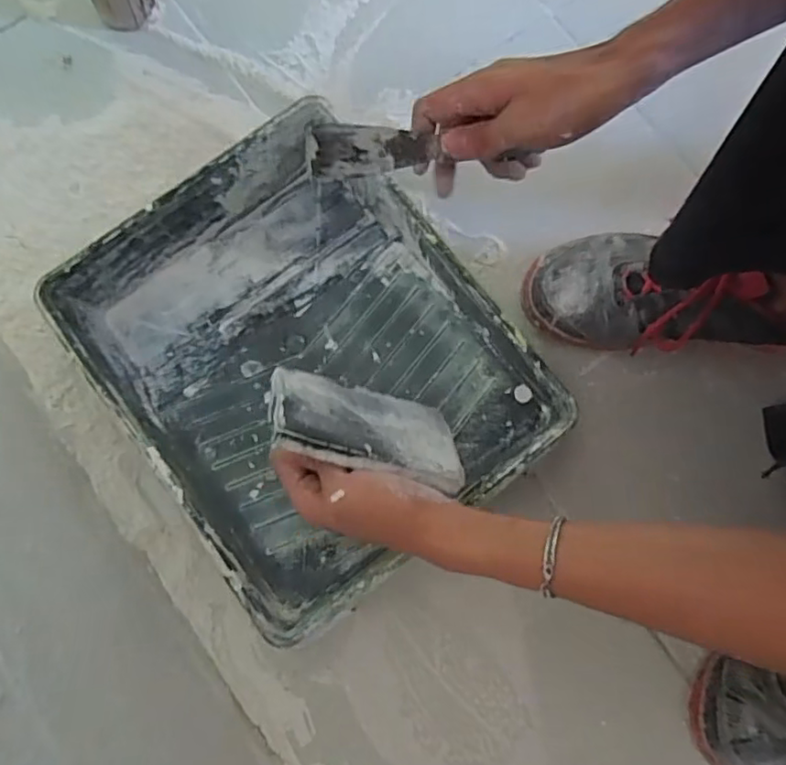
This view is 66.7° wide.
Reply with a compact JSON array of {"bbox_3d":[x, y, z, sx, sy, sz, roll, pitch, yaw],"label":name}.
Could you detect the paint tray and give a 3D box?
[{"bbox_3d":[-0.071,-0.019,0.482,0.271,0.075,0.329,-36,81,-8],"label":"paint tray"}]

